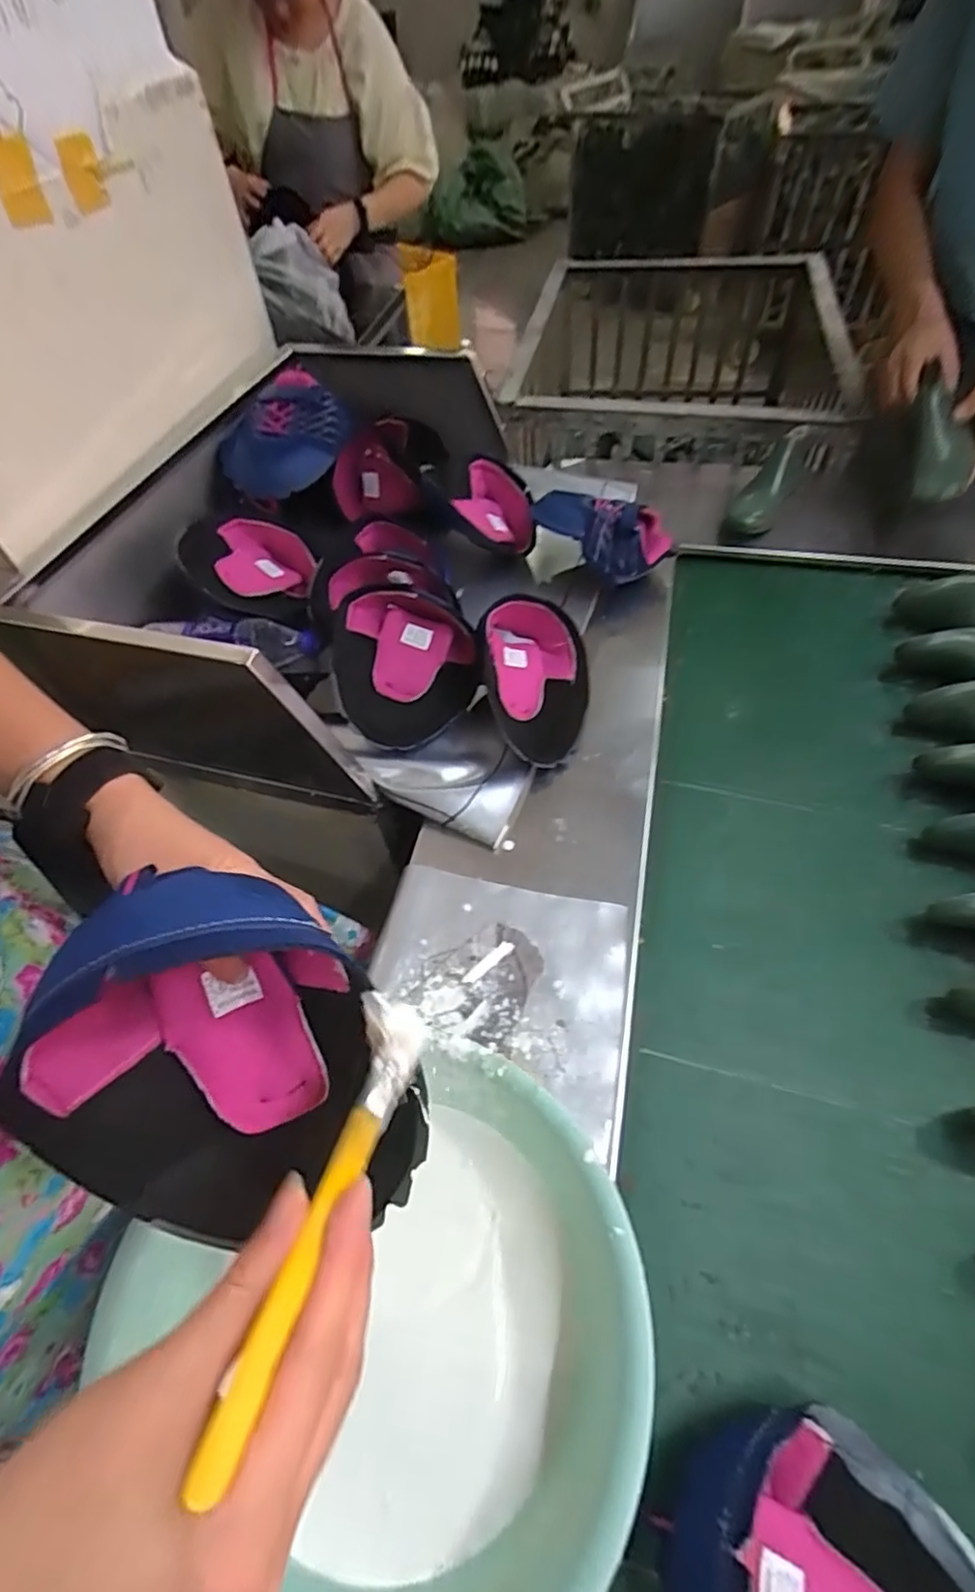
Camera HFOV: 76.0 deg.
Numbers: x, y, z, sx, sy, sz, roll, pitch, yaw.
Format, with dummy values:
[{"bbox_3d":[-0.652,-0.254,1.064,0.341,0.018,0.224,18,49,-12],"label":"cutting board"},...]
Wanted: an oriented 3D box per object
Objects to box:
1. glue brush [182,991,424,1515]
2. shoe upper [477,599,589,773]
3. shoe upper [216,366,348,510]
[{"bbox_3d":[-0.059,0.142,0.232,0.026,0.029,0.159,8,34,10],"label":"glue brush"},{"bbox_3d":[0.053,-0.133,0.730,0.124,0.110,0.198,3,55,7],"label":"shoe upper"},{"bbox_3d":[-0.289,-0.503,0.877,0.180,0.087,0.142,-39,61,-21],"label":"shoe upper"}]

